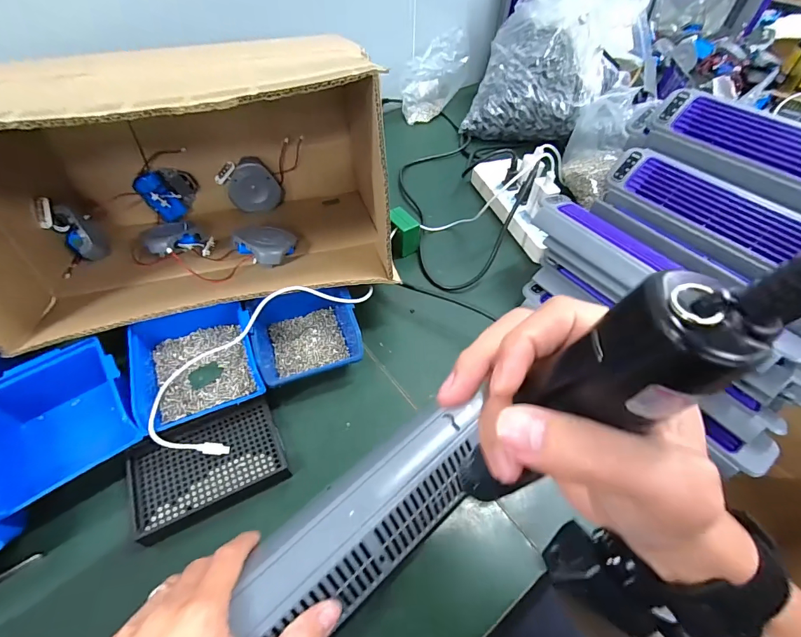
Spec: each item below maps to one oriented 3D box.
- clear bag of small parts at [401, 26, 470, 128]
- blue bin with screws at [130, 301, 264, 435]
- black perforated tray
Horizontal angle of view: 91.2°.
[{"bbox_3d":[0.074,-0.522,0.844,0.071,0.125,0.197,29,57,20],"label":"clear bag of small parts"},{"bbox_3d":[-0.216,0.046,0.427,0.118,0.054,0.134,-17,54,-14],"label":"blue bin with screws"},{"bbox_3d":[-0.188,0.141,0.388,0.135,0.025,0.101,-21,55,-17],"label":"black perforated tray"}]

